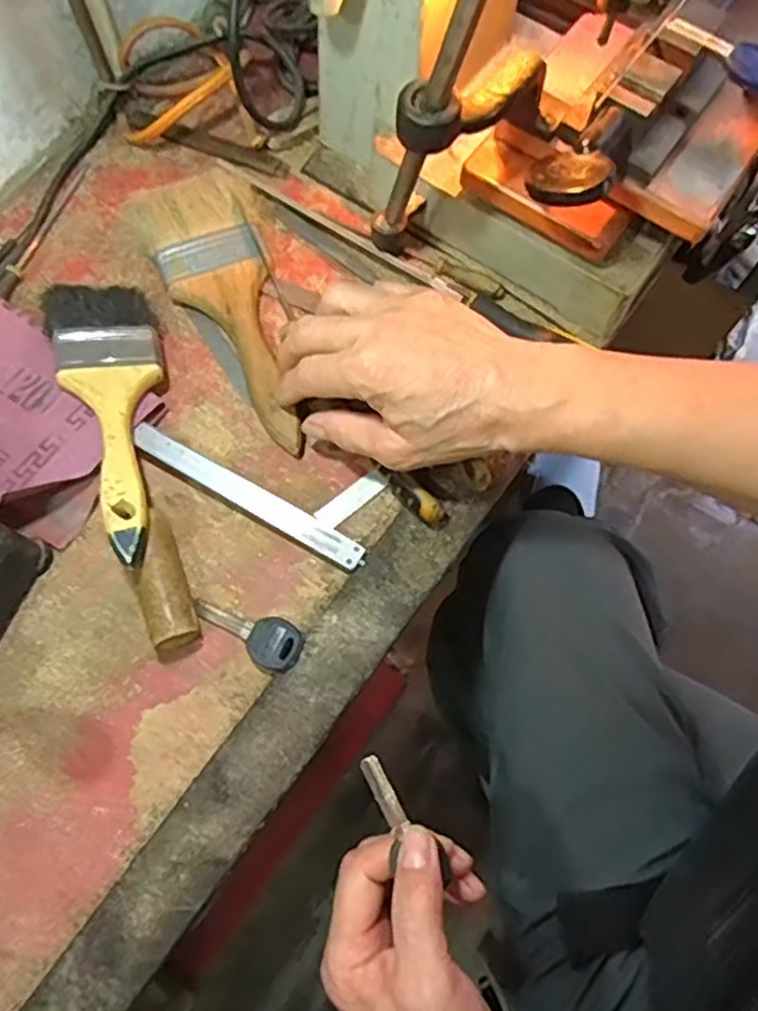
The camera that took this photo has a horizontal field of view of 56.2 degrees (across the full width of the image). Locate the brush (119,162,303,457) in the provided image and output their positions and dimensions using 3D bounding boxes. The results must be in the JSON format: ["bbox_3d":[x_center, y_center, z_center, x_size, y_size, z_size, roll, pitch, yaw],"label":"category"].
[{"bbox_3d":[-0.093,-0.127,0.457,0.080,0.019,0.206,-23,75,-9],"label":"brush"}]

